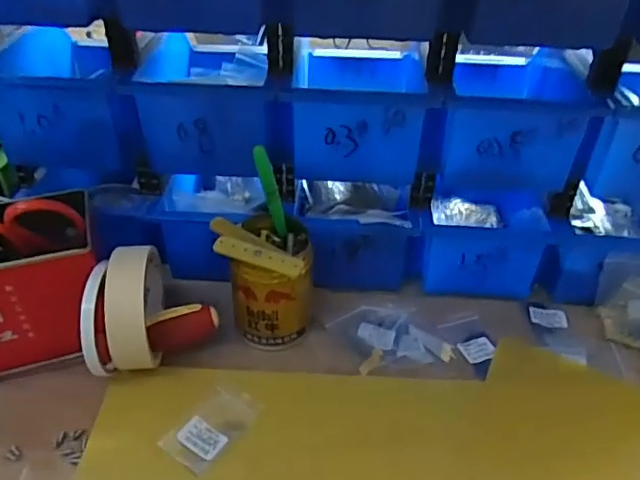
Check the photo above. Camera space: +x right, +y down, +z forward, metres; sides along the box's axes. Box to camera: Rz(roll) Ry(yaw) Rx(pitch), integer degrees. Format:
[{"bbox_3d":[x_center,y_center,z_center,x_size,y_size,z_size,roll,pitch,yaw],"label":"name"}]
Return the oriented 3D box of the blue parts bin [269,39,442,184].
[{"bbox_3d":[0.033,-0.122,0.474,0.116,0.073,0.168,6,40,5],"label":"blue parts bin"}]

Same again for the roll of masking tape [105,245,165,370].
[{"bbox_3d":[-0.135,0.048,0.420,0.032,0.084,0.092,-5,40,-8],"label":"roll of masking tape"}]

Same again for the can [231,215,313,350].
[{"bbox_3d":[-0.040,0.033,0.452,0.064,0.080,0.078,-11,42,-15],"label":"can"}]

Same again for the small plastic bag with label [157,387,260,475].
[{"bbox_3d":[-0.074,0.127,0.389,0.037,0.004,0.062,30,51,26],"label":"small plastic bag with label"}]

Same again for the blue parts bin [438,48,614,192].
[{"bbox_3d":[0.159,-0.114,0.463,0.107,0.079,0.166,9,40,9],"label":"blue parts bin"}]

